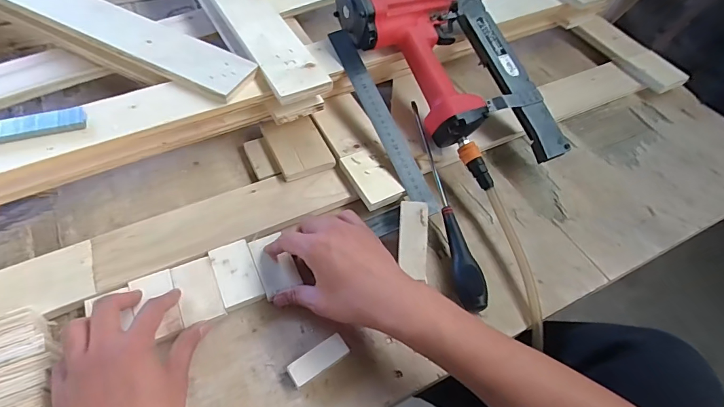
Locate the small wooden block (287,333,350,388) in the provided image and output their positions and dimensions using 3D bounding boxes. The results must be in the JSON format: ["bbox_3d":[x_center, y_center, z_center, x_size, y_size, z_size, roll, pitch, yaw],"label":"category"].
[{"bbox_3d":[-0.042,0.155,0.405,0.059,0.020,0.024,-29,62,-22],"label":"small wooden block"}]

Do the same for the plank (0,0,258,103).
[{"bbox_3d":[-0.498,-0.310,0.586,0.771,0.032,0.067,26,57,10],"label":"plank"}]

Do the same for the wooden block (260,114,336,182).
[{"bbox_3d":[-0.087,-0.081,0.554,0.071,0.009,0.108,-18,58,-17],"label":"wooden block"}]

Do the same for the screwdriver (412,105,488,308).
[{"bbox_3d":[0.103,-0.009,0.527,0.030,0.031,0.301,-4,55,-7],"label":"screwdriver"}]

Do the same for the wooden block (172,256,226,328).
[{"bbox_3d":[-0.174,0.095,0.440,0.041,0.017,0.069,-19,59,-18],"label":"wooden block"}]

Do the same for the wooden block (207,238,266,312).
[{"bbox_3d":[-0.137,0.078,0.453,0.042,0.017,0.071,-19,59,-17],"label":"wooden block"}]

